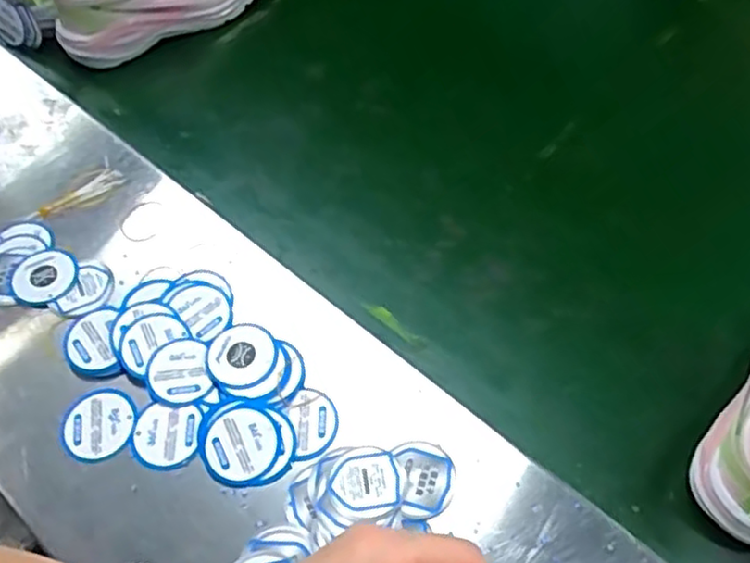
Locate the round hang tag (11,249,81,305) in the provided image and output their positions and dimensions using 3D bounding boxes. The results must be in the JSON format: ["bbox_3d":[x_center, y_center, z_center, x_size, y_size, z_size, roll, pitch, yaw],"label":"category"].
[{"bbox_3d":[-0.248,-0.004,0.516,0.047,0.006,0.045,1,63,-2],"label":"round hang tag"}]

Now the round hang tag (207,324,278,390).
[{"bbox_3d":[-0.091,0.052,0.472,0.045,0.005,0.045,-1,59,2],"label":"round hang tag"}]

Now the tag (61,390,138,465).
[{"bbox_3d":[-0.183,0.094,0.453,0.049,0.004,0.047,-31,63,-15],"label":"tag"}]

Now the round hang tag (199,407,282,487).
[{"bbox_3d":[-0.086,0.104,0.439,0.048,0.006,0.048,-24,61,-11],"label":"round hang tag"}]

